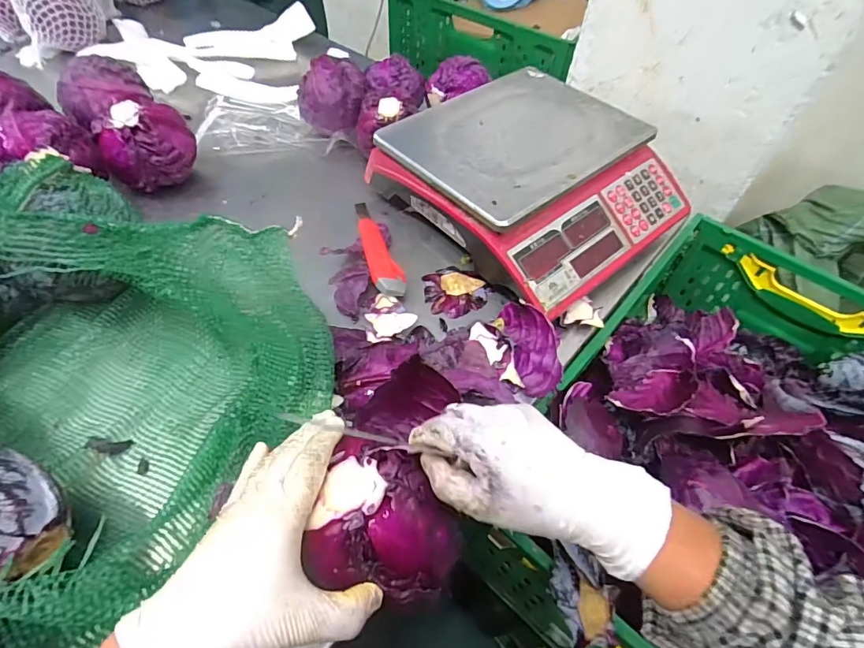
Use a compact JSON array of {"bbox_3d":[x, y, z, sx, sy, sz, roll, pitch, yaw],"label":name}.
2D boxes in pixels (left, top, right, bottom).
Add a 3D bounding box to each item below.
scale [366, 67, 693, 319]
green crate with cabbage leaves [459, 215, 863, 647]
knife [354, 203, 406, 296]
[{"bbox_3d":[0.129,-0.181,0.587,0.287,0.114,0.297,-33,62,-25],"label":"scale"},{"bbox_3d":[0.367,0.157,0.562,0.394,0.211,0.613,37,59,22],"label":"green crate with cabbage leaves"},{"bbox_3d":[-0.070,-0.102,0.567,0.038,0.029,0.180,-12,55,-12],"label":"knife"}]

